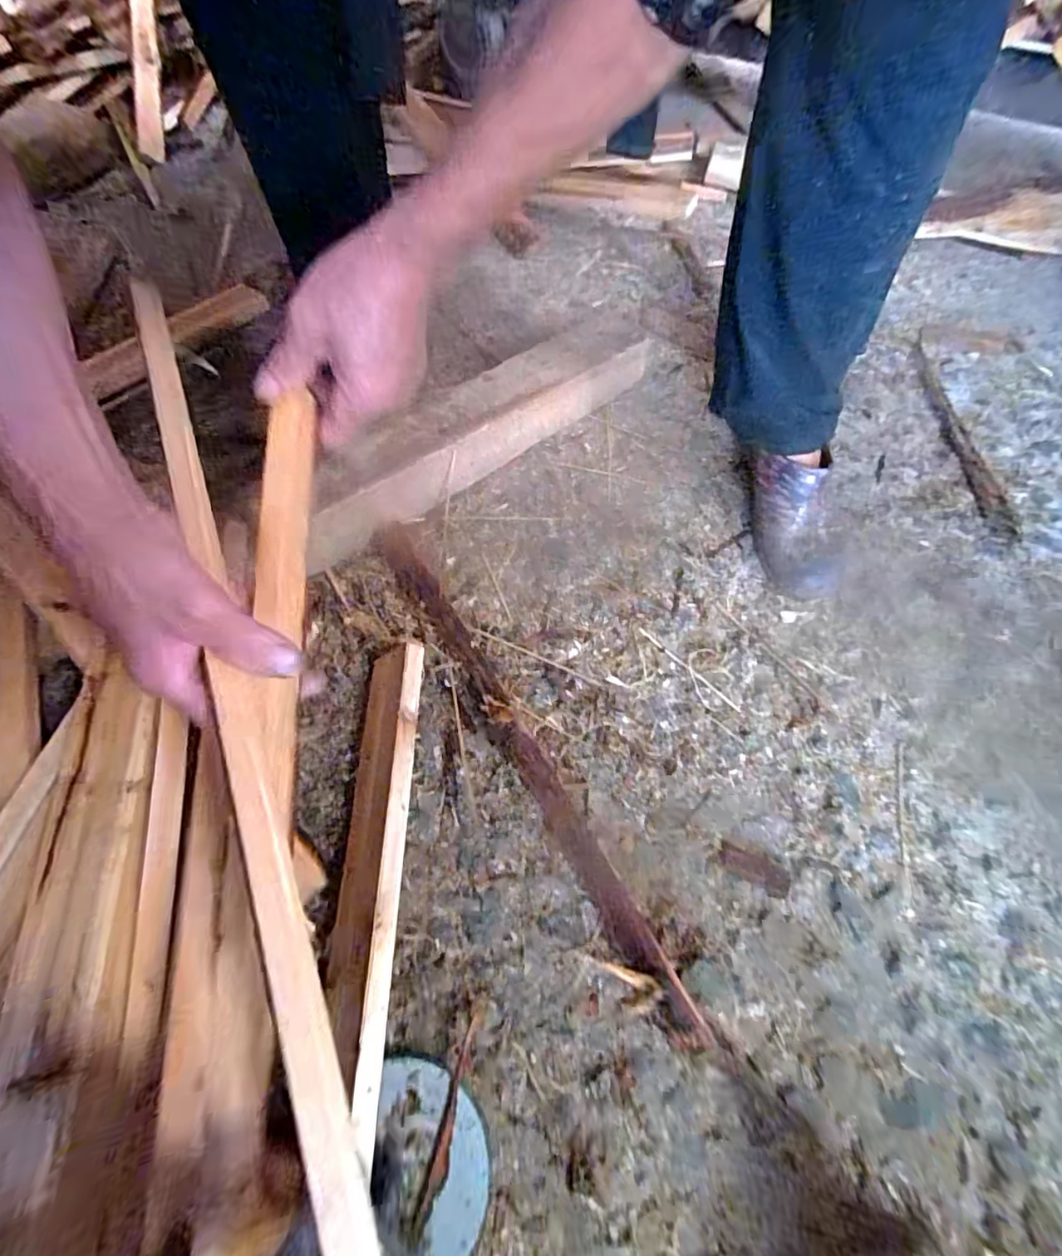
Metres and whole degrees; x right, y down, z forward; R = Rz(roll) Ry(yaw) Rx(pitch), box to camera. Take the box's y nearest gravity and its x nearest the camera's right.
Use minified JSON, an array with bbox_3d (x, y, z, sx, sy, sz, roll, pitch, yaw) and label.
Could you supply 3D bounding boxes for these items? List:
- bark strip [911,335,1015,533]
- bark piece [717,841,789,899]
[{"bbox_3d":[0.483,-0.231,0.614,0.037,0.009,0.291,-2,65,2],"label":"bark strip"},{"bbox_3d":[0.170,0.183,0.409,0.054,0.004,0.021,25,67,14],"label":"bark piece"}]

